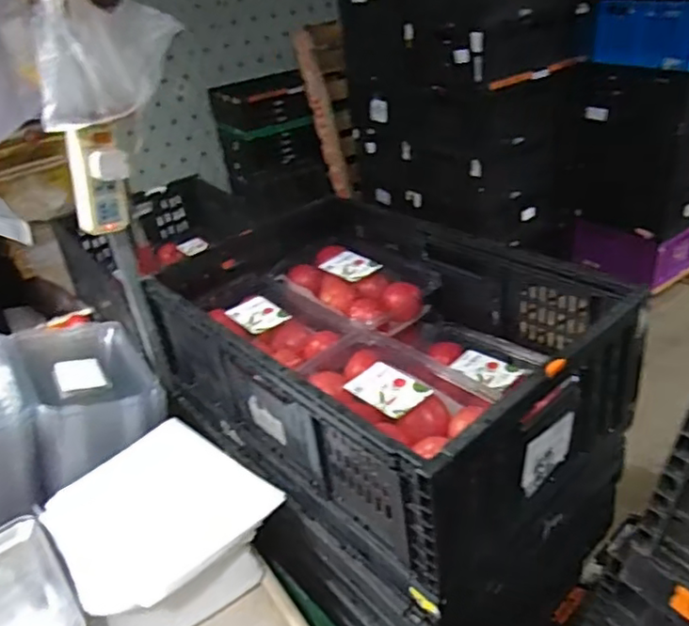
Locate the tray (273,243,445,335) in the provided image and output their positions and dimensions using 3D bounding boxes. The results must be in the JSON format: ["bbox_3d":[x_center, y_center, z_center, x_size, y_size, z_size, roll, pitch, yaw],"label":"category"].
[{"bbox_3d":[0.019,-0.050,1.023,0.162,0.072,0.267,-28,38,-30],"label":"tray"}]

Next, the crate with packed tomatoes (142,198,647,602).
[{"bbox_3d":[0.033,0.043,0.888,0.389,0.215,0.611,-29,38,-31],"label":"crate with packed tomatoes"}]

